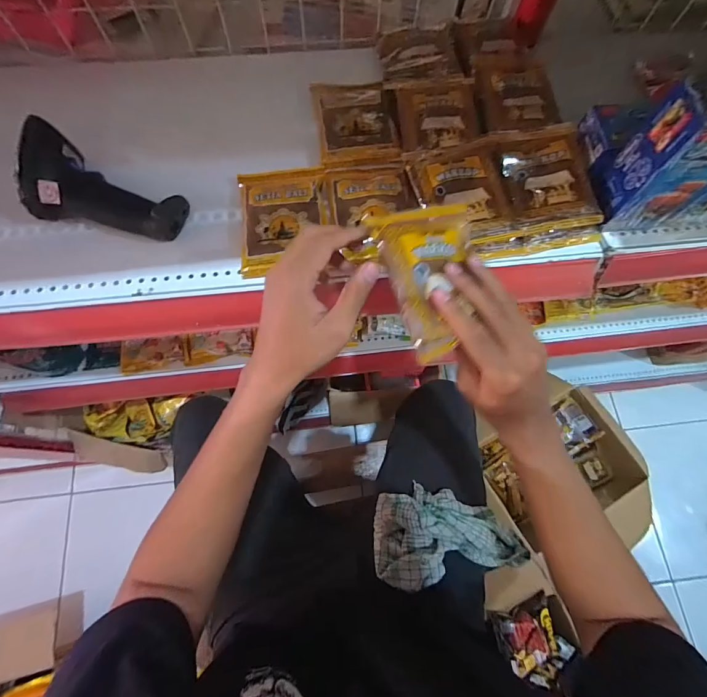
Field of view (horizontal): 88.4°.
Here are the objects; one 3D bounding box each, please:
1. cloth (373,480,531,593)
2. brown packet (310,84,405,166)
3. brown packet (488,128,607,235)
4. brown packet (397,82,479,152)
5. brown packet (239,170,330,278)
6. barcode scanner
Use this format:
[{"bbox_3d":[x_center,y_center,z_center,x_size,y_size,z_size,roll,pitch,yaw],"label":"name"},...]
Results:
[{"bbox_3d":[0.132,0.254,0.501,0.205,0.078,0.116,-7,73,-4],"label":"cloth"},{"bbox_3d":[0.005,-0.278,0.440,0.096,0.018,0.138,-7,73,-4],"label":"brown packet"},{"bbox_3d":[0.204,-0.182,0.390,0.090,0.024,0.112,-8,73,-4],"label":"brown packet"},{"bbox_3d":[0.097,-0.267,0.416,0.086,0.009,0.098,-1,73,-2],"label":"brown packet"},{"bbox_3d":[-0.073,-0.140,0.391,0.094,0.022,0.131,-6,73,-4],"label":"brown packet"},{"bbox_3d":[-0.259,-0.153,0.369,0.153,0.061,0.078,23,73,6],"label":"barcode scanner"}]

